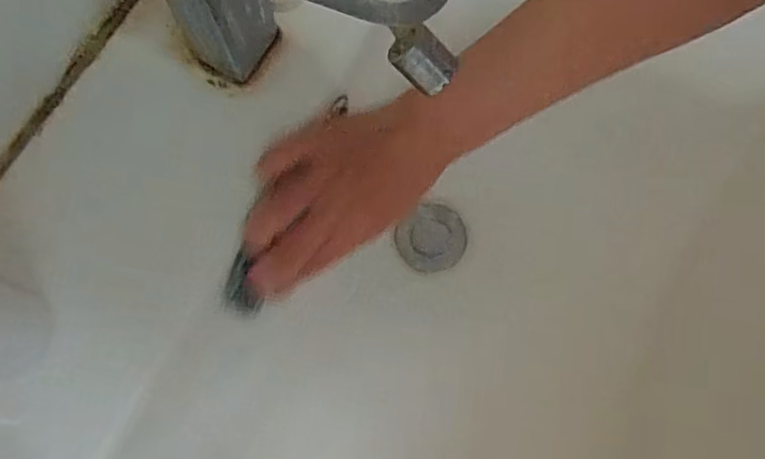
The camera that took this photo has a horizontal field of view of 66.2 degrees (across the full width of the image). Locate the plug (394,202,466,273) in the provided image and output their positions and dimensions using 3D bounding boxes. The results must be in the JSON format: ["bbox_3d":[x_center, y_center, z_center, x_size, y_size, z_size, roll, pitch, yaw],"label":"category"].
[{"bbox_3d":[0.044,0.008,0.510,0.062,0.017,0.054,-43,77,-10],"label":"plug"}]

